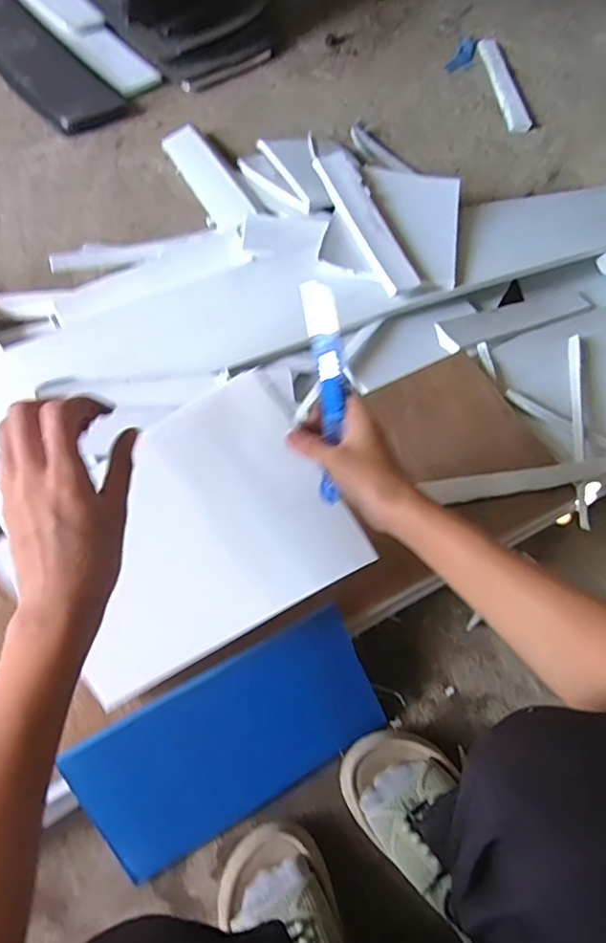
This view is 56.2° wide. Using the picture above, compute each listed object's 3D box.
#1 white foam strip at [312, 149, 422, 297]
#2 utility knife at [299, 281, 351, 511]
[{"bbox_3d":[0.090,-0.358,0.811,0.052,0.019,0.276,-18,65,-10],"label":"white foam strip"},{"bbox_3d":[0.020,-0.064,0.451,0.028,0.020,0.175,-5,90,-4],"label":"utility knife"}]

